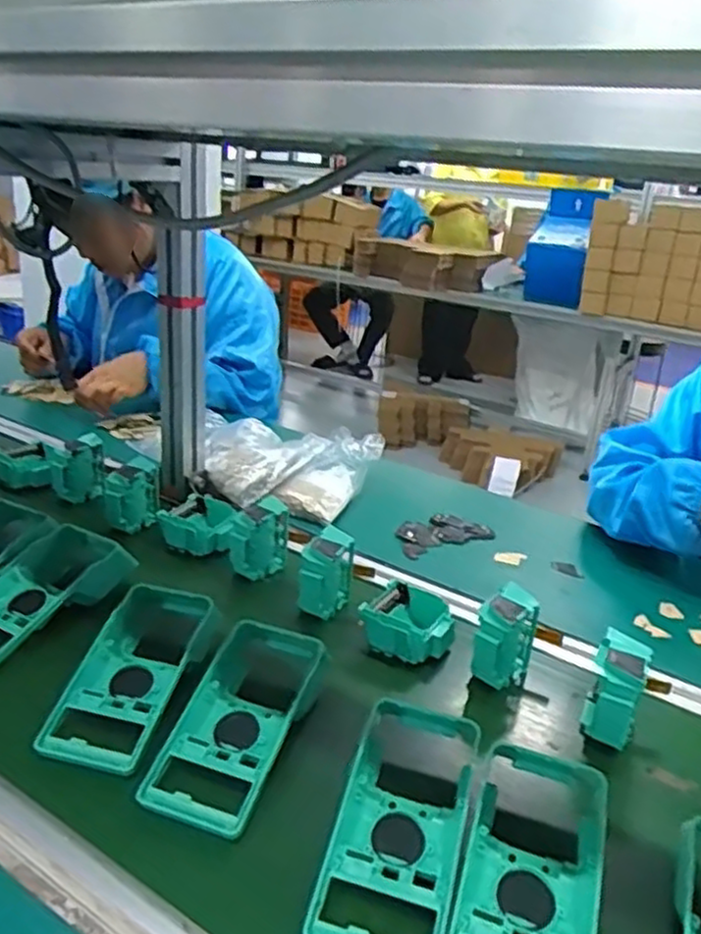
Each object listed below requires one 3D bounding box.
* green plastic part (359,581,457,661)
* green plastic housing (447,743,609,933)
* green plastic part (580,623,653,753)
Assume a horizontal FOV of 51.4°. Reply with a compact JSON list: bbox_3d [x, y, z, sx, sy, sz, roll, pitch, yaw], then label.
[{"bbox_3d":[0.058,0.154,0.710,0.085,0.041,0.077,13,23,18],"label":"green plastic part"},{"bbox_3d":[0.111,0.254,0.453,0.085,0.051,0.178,13,23,16],"label":"green plastic housing"},{"bbox_3d":[0.221,0.187,0.611,0.042,0.075,0.058,15,23,21],"label":"green plastic part"}]

